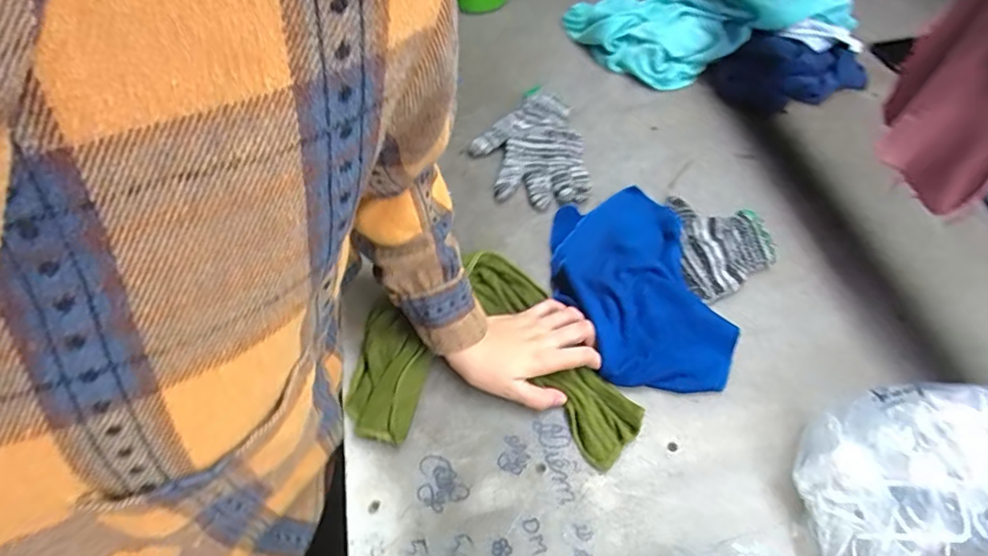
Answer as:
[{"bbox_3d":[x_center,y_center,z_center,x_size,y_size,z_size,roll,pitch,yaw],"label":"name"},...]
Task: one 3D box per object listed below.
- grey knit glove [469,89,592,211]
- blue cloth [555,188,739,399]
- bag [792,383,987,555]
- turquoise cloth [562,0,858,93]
[{"bbox_3d":[0.046,-0.170,0.739,0.141,0.016,0.184,-11,64,0],"label":"grey knit glove"},{"bbox_3d":[0.153,0.003,0.622,0.174,0.038,0.268,-9,58,-8],"label":"blue cloth"},{"bbox_3d":[0.349,0.163,0.451,0.166,0.128,0.134,-8,57,-7],"label":"bag"},{"bbox_3d":[0.331,-0.415,0.866,0.392,0.091,0.216,-8,55,-6],"label":"turquoise cloth"}]

